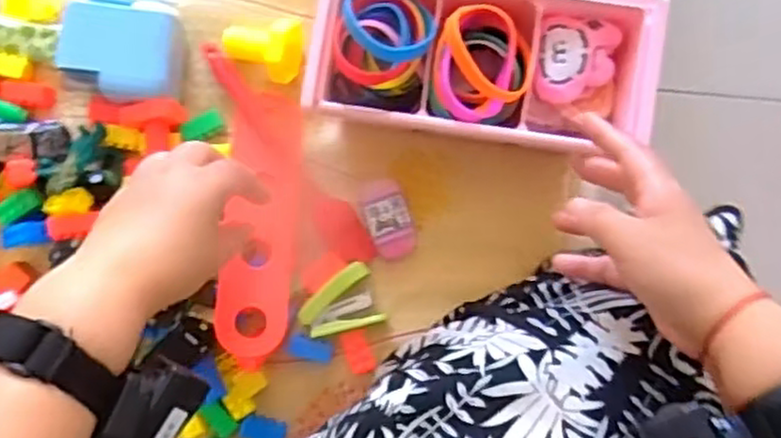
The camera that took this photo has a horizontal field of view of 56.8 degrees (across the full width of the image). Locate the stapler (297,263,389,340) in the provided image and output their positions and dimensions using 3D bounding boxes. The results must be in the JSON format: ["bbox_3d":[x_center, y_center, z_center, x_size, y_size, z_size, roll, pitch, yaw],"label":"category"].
[{"bbox_3d":[-0.038,0.062,0.527,0.058,0.022,0.044,-22,86,0],"label":"stapler"}]

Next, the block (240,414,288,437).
[{"bbox_3d":[-0.095,0.159,0.539,0.032,0.009,0.019,17,87,3],"label":"block"}]

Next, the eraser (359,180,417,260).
[{"bbox_3d":[-0.001,0.000,0.540,0.032,0.010,0.061,-18,86,1],"label":"eraser"}]

